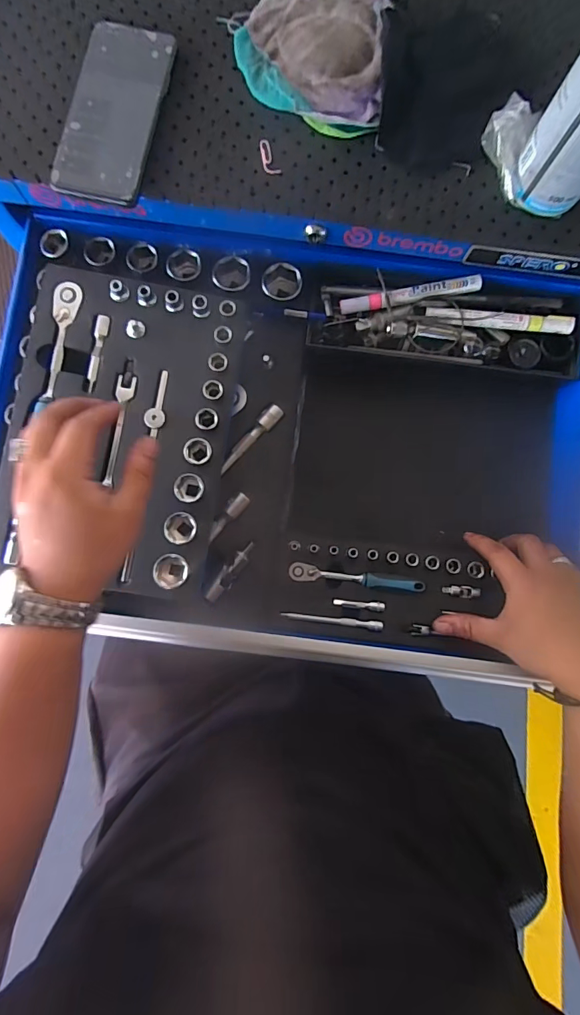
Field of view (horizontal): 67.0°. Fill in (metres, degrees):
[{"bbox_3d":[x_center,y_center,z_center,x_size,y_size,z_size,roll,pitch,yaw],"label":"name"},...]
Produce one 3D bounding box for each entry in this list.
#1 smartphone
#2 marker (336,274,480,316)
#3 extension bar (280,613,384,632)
[{"bbox_3d":[-0.153,-0.346,0.383,0.075,0.013,0.159,13,83,0],"label":"smartphone"},{"bbox_3d":[0.123,-0.217,0.450,0.141,0.015,0.015,-9,84,4],"label":"marker"},{"bbox_3d":[0.041,0.110,0.425,0.098,0.005,0.009,7,83,-1],"label":"extension bar"}]

